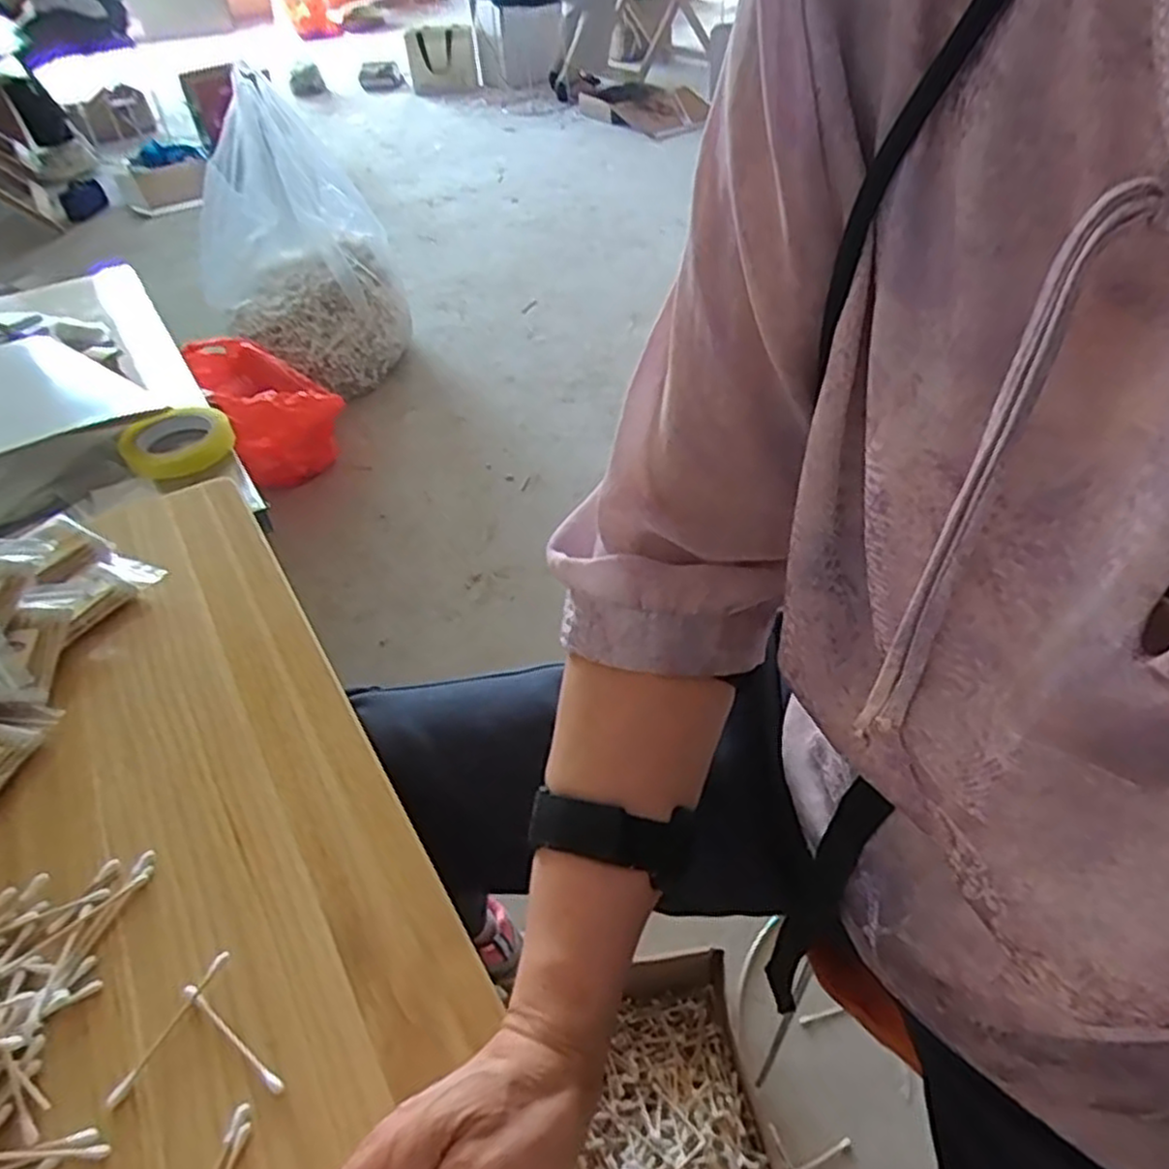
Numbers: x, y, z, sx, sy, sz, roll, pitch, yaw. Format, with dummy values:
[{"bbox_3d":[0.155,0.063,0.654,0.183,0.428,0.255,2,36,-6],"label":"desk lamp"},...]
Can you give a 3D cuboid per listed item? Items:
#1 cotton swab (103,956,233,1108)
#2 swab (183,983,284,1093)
[{"bbox_3d":[-0.197,0.210,0.367,0.006,0.004,0.072,18,47,20],"label":"cotton swab"},{"bbox_3d":[-0.167,0.214,0.364,0.072,0.004,0.006,26,50,26],"label":"swab"}]

